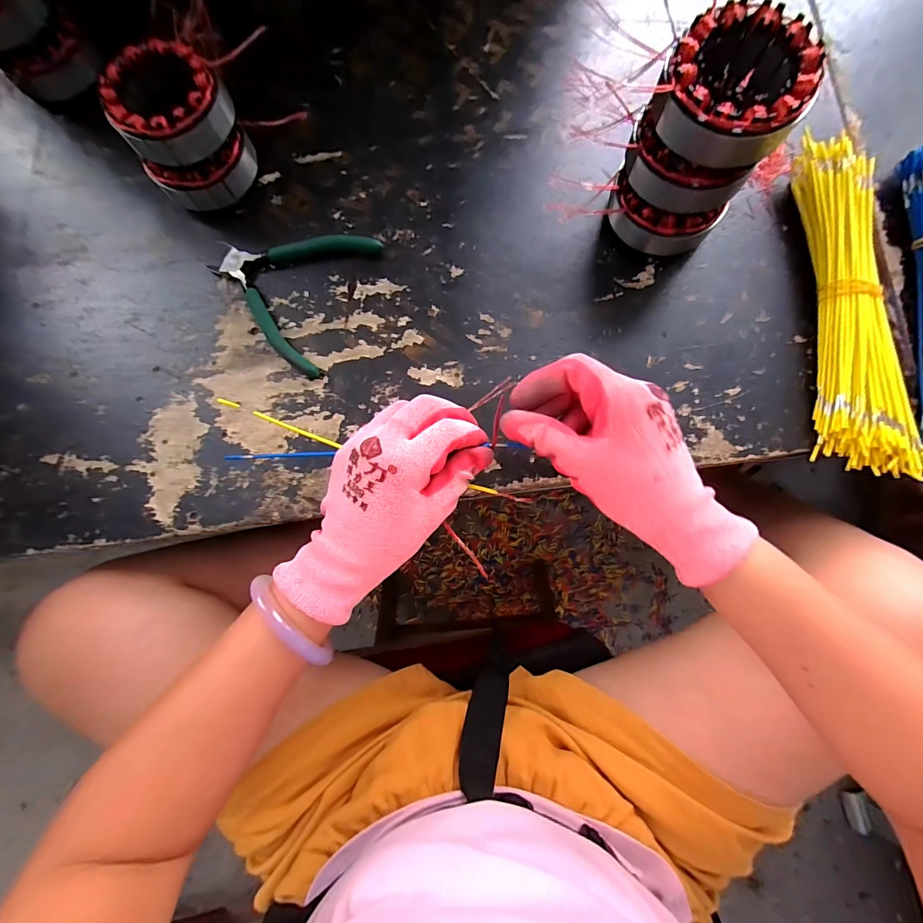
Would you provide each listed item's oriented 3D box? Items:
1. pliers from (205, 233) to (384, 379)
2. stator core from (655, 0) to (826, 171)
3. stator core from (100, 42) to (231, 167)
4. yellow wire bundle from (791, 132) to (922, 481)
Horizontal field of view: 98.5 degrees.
[{"bbox_3d":[-0.153,-0.155,0.346,0.124,0.012,0.132,23,84,6],"label":"pliers"},{"bbox_3d":[0.168,-0.232,0.246,0.082,0.032,0.083,0,83,2],"label":"stator core"},{"bbox_3d":[-0.231,-0.280,0.312,0.081,0.034,0.083,0,83,2],"label":"stator core"},{"bbox_3d":[0.307,-0.121,0.308,0.066,0.033,0.261,-2,82,3],"label":"yellow wire bundle"}]

